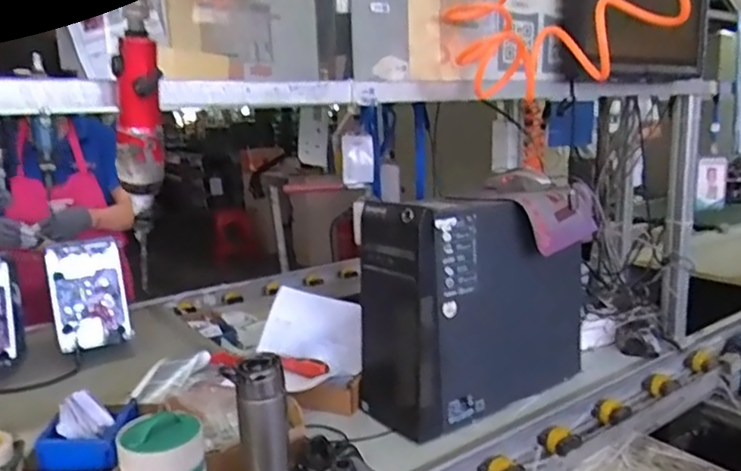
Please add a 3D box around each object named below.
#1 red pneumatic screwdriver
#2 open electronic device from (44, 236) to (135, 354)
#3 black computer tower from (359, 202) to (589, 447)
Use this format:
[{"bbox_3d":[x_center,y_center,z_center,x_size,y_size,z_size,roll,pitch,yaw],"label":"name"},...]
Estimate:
[{"bbox_3d":[-0.216,-0.069,0.568,0.038,0.216,0.065,-9,13,-36],"label":"red pneumatic screwdriver"},{"bbox_3d":[-0.653,0.136,1.402,0.157,0.246,0.047,-10,-3,-26],"label":"open electronic device"},{"bbox_3d":[0.192,0.122,1.085,0.396,0.373,0.187,-9,13,-35],"label":"black computer tower"}]

